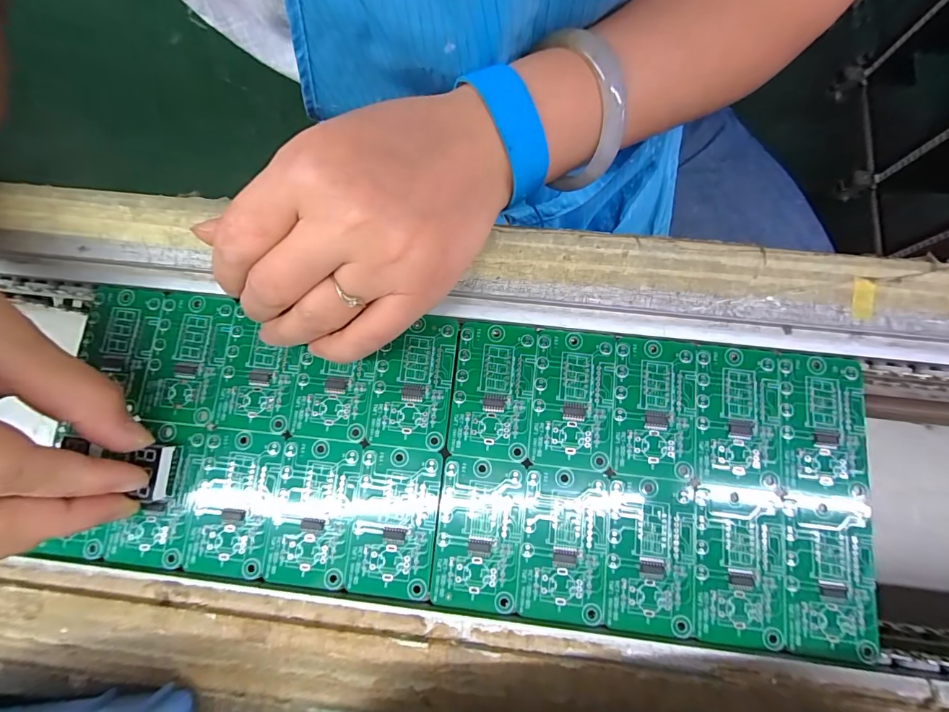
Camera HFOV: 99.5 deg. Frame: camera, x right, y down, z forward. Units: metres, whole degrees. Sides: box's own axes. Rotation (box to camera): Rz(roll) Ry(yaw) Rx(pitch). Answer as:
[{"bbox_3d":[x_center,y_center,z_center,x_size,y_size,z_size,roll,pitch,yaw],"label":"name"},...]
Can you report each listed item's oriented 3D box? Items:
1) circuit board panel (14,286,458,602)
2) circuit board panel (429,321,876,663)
[{"bbox_3d":[-0.101,0.036,0.186,0.175,0.009,0.122,5,75,3],"label":"circuit board panel"},{"bbox_3d":[0.076,0.053,0.176,0.176,0.009,0.122,5,81,3],"label":"circuit board panel"}]

